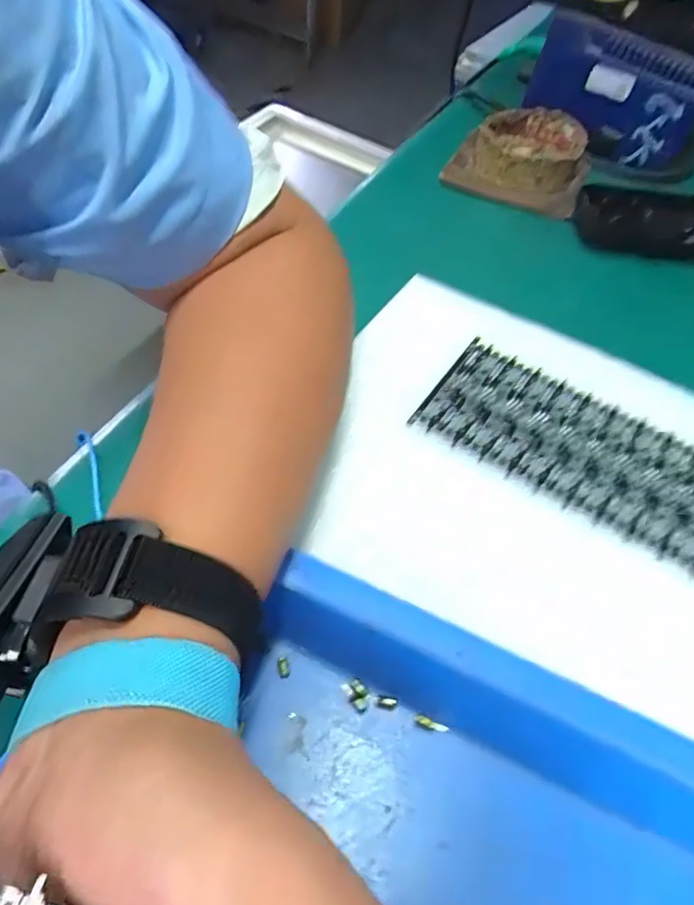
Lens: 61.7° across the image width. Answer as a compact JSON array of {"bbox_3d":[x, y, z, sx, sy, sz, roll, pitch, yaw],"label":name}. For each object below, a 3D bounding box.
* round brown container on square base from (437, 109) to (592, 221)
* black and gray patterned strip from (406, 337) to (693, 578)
[{"bbox_3d":[0.146,-0.250,0.488,0.109,0.038,0.104,21,55,11],"label":"round brown container on square base"},{"bbox_3d":[0.124,-0.003,0.312,0.163,0.004,0.073,30,59,18],"label":"black and gray patterned strip"}]

